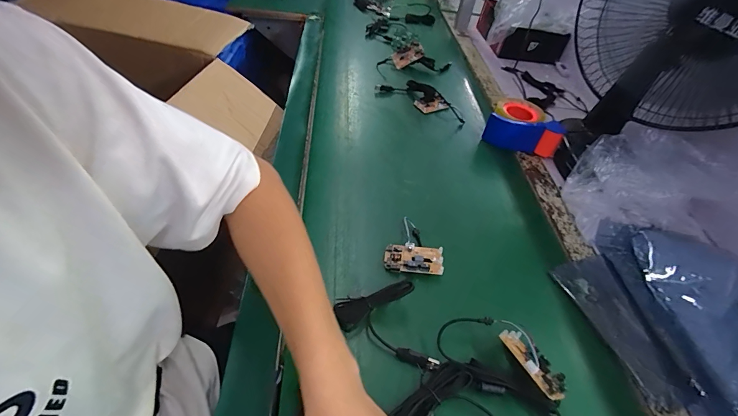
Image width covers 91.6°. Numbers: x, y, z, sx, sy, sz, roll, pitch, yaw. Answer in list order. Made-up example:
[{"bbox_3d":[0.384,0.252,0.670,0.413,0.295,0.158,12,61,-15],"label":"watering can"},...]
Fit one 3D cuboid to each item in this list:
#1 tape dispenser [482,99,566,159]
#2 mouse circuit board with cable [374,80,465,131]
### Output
[{"bbox_3d":[0.318,-0.170,0.745,0.145,0.067,0.145,19,46,11],"label":"tape dispenser"},{"bbox_3d":[0.124,-0.246,0.805,0.210,0.034,0.069,29,49,20],"label":"mouse circuit board with cable"}]

